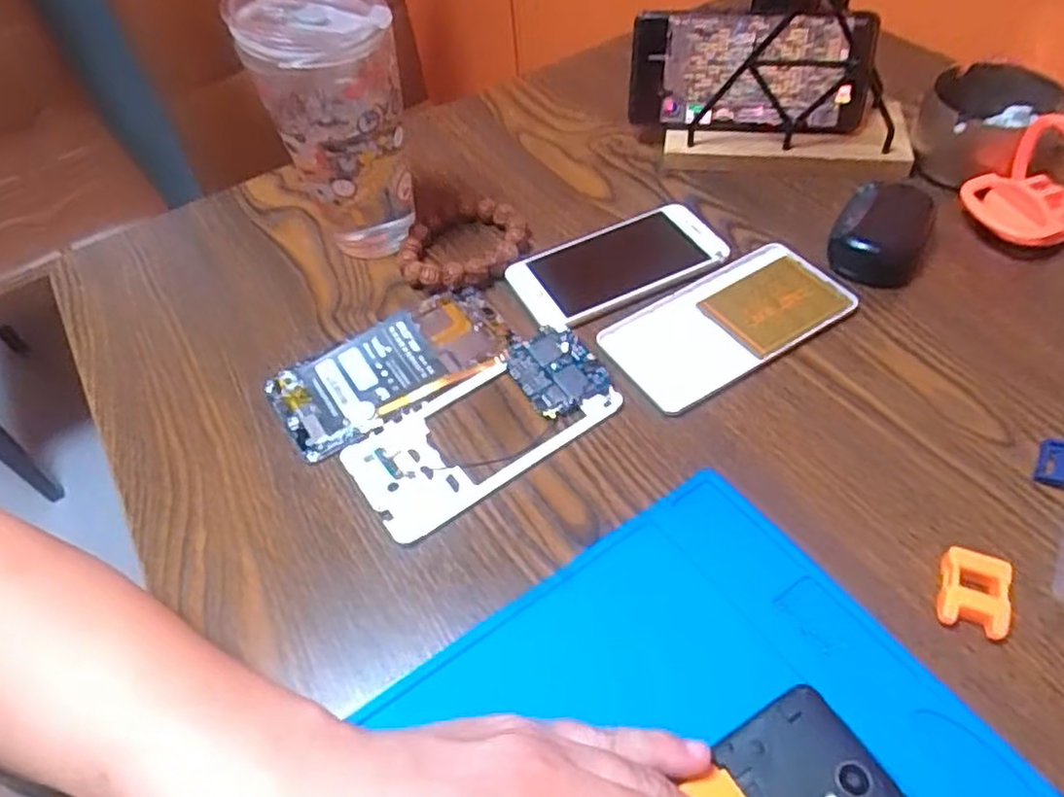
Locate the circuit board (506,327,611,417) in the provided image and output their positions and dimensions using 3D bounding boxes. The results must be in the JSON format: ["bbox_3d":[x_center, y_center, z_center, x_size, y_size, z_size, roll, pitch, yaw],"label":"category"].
[{"bbox_3d":[0.014,-0.015,0.406,0.044,0.010,0.055,-26,53,-14],"label":"circuit board"}]

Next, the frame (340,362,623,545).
[{"bbox_3d":[-0.027,0.017,0.385,0.136,0.007,0.071,-31,55,-18],"label":"frame"}]

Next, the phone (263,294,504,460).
[{"bbox_3d":[-0.081,-0.019,0.417,0.138,0.012,0.068,-29,54,-17],"label":"phone"}]

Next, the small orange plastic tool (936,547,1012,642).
[{"bbox_3d":[0.190,0.084,0.309,0.027,0.013,0.033,17,55,19],"label":"small orange plastic tool"}]

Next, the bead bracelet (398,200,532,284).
[{"bbox_3d":[-0.043,-0.099,0.473,0.088,0.020,0.066,-34,56,-20],"label":"bead bracelet"}]

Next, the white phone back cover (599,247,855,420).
[{"bbox_3d":[0.116,-0.046,0.423,0.138,0.008,0.071,-28,54,-15],"label":"white phone back cover"}]

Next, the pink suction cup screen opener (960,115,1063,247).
[{"bbox_3d":[0.302,-0.129,0.431,0.043,0.071,0.057,-17,52,-8],"label":"pink suction cup screen opener"}]

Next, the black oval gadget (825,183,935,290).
[{"bbox_3d":[0.218,-0.106,0.445,0.053,0.026,0.078,17,55,19],"label":"black oval gadget"}]

